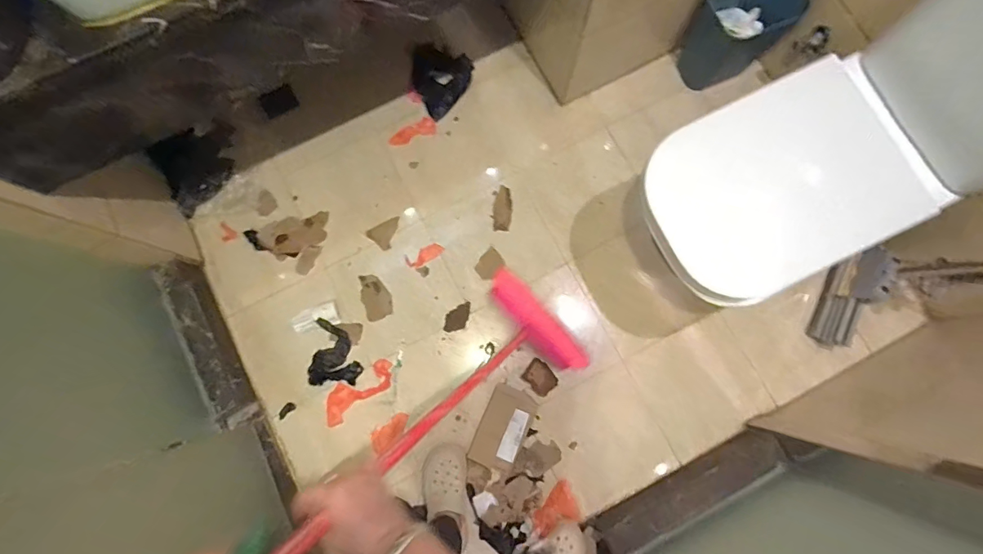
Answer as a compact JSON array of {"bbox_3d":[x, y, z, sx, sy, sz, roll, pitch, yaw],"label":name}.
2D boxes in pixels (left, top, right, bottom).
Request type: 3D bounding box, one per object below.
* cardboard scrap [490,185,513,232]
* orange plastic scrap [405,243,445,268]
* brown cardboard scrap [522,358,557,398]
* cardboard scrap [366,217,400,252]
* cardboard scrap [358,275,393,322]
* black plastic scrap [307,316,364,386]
[{"bbox_3d":[0.030,-0.195,1.320,0.056,0.024,0.131,7,80,0],"label":"cardboard scrap"},{"bbox_3d":[-0.186,-0.060,1.303,0.111,0.008,0.043,-25,81,-6],"label":"orange plastic scrap"},{"bbox_3d":[0.131,0.269,1.242,0.069,0.008,0.088,-44,83,-8],"label":"brown cardboard scrap"},{"bbox_3d":[-0.292,-0.117,1.308,0.098,0.006,0.072,-29,89,-9],"label":"cardboard scrap"},{"bbox_3d":[-0.320,0.053,1.276,0.077,0.007,0.127,-20,81,-5],"label":"cardboard scrap"},{"bbox_3d":[-0.409,0.207,1.240,0.132,0.017,0.164,8,80,0],"label":"black plastic scrap"}]

